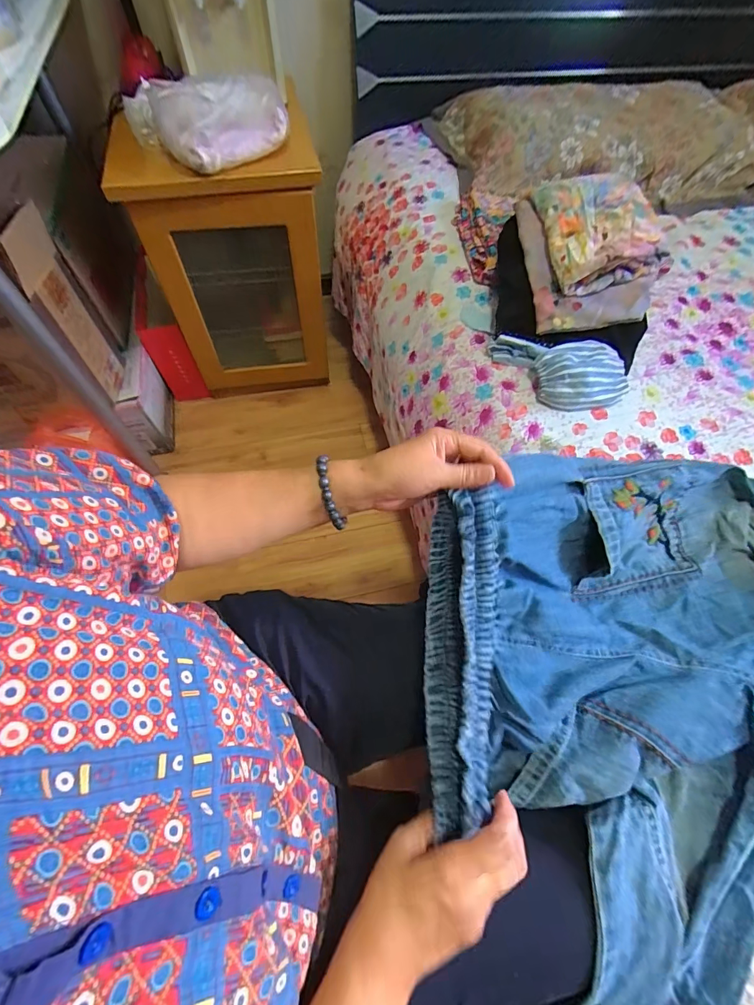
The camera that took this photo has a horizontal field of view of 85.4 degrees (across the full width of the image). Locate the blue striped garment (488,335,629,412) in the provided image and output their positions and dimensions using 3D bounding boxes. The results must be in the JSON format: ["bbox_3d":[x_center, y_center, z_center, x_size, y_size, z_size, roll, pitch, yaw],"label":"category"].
[{"bbox_3d":[0.267,-0.193,0.599,0.200,0.052,0.102,15,63,4],"label":"blue striped garment"}]

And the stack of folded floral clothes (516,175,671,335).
[{"bbox_3d":[0.308,-0.378,0.606,0.157,0.106,0.239,-2,63,-5],"label":"stack of folded floral clothes"}]

